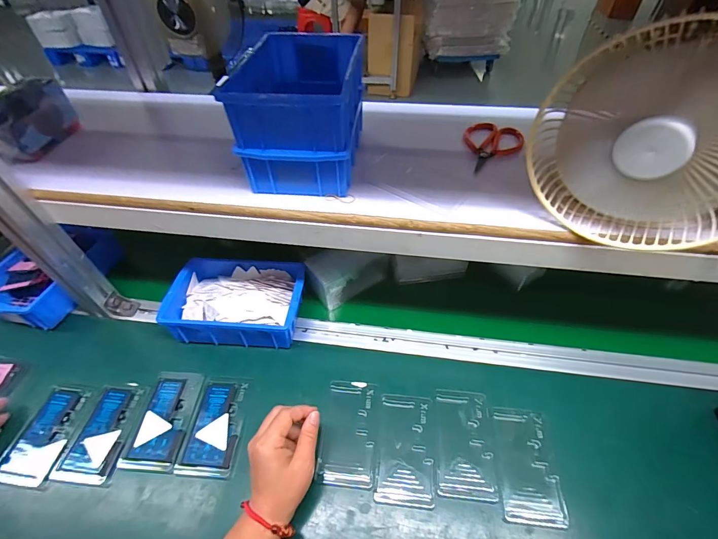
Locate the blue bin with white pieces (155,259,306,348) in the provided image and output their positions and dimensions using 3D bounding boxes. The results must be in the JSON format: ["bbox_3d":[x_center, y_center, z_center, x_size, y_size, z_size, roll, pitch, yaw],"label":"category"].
[{"bbox_3d":[-0.191,0.047,0.573,0.202,0.060,0.147,3,52,4],"label":"blue bin with white pieces"}]

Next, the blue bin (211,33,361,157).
[{"bbox_3d":[-0.068,-0.216,0.426,0.129,0.065,0.198,4,48,5],"label":"blue bin"}]

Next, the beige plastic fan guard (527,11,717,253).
[{"bbox_3d":[0.268,-0.110,0.322,0.197,0.177,0.062,30,57,25],"label":"beige plastic fan guard"}]

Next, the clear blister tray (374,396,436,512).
[{"bbox_3d":[0.060,0.223,0.448,0.068,0.010,0.126,5,48,5],"label":"clear blister tray"}]

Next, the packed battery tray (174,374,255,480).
[{"bbox_3d":[-0.189,0.208,0.477,0.072,0.019,0.125,3,48,4],"label":"packed battery tray"}]

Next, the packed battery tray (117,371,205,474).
[{"bbox_3d":[-0.263,0.199,0.478,0.069,0.006,0.127,0,48,1],"label":"packed battery tray"}]

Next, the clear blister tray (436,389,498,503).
[{"bbox_3d":[0.134,0.219,0.453,0.067,0.012,0.126,4,48,5],"label":"clear blister tray"}]

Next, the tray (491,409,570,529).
[{"bbox_3d":[0.206,0.236,0.434,0.069,0.011,0.126,4,48,4],"label":"tray"}]

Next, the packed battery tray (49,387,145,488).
[{"bbox_3d":[-0.339,0.217,0.470,0.072,0.016,0.118,0,45,3],"label":"packed battery tray"}]

